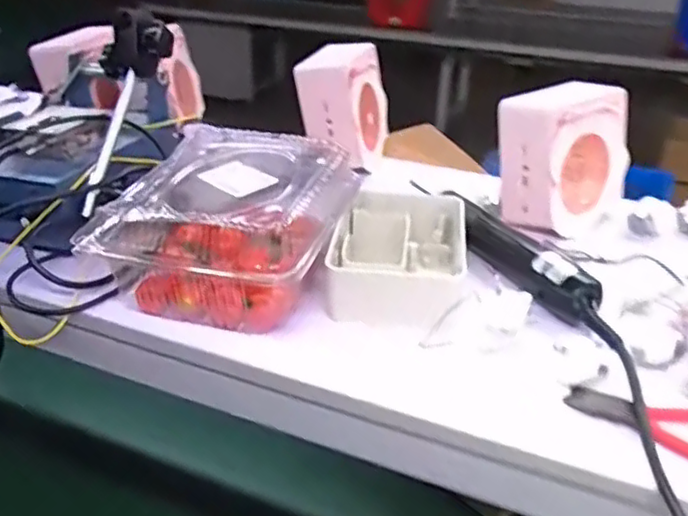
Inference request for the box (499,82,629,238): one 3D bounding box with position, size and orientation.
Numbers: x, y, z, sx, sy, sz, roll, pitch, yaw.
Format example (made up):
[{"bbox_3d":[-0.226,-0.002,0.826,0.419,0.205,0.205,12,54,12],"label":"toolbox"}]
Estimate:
[{"bbox_3d":[0.207,-0.100,0.637,0.085,0.118,0.112,27,39,36],"label":"box"}]

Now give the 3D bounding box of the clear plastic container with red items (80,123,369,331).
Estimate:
[{"bbox_3d":[-0.087,-0.029,0.552,0.163,0.097,0.182,9,31,14],"label":"clear plastic container with red items"}]

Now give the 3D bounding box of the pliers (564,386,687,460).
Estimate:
[{"bbox_3d":[0.210,0.102,0.425,0.126,0.011,0.055,18,34,26],"label":"pliers"}]

